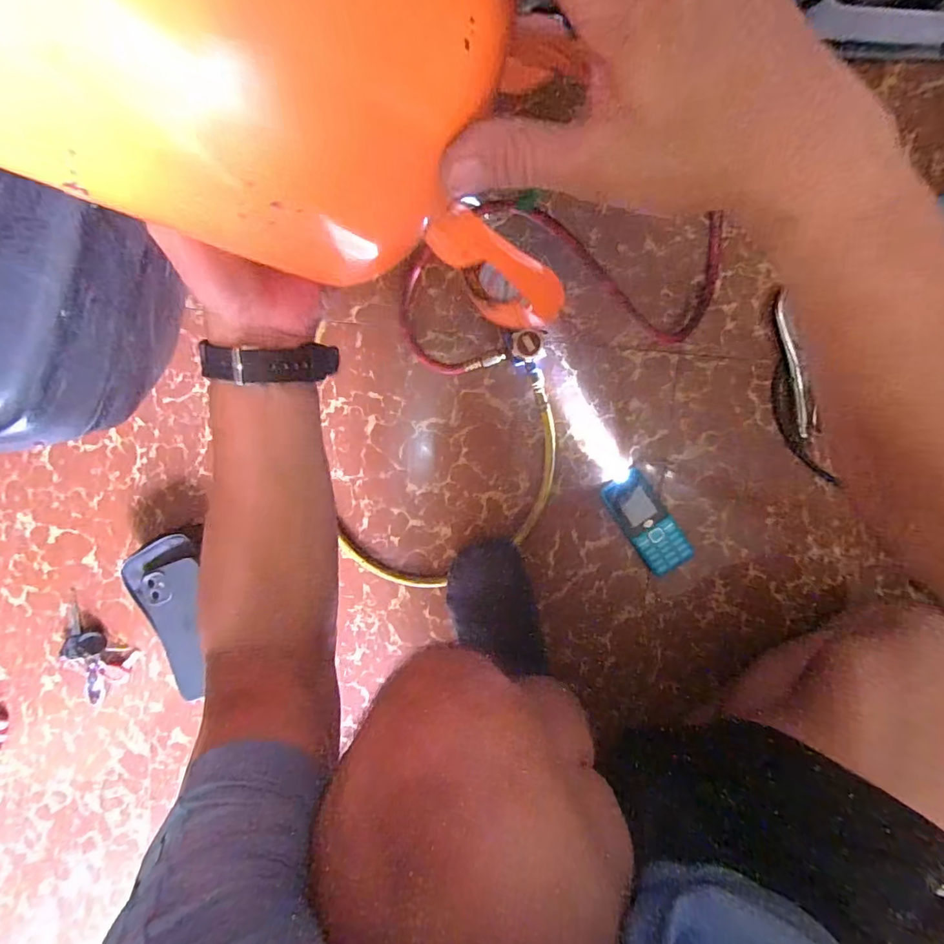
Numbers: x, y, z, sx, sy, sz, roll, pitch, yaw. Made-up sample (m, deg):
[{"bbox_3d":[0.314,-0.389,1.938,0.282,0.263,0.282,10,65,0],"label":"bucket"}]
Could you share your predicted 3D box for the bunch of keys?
[{"bbox_3d":[-0.480,0.225,0.628,0.112,0.014,0.093,44,96,-6],"label":"bunch of keys"}]

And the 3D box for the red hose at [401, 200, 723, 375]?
[{"bbox_3d":[0.096,-0.213,0.554,0.355,0.025,0.172,-8,98,1],"label":"red hose"}]

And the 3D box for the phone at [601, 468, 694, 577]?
[{"bbox_3d":[0.209,0.061,0.600,0.057,0.017,0.126,-33,97,4],"label":"phone"}]

